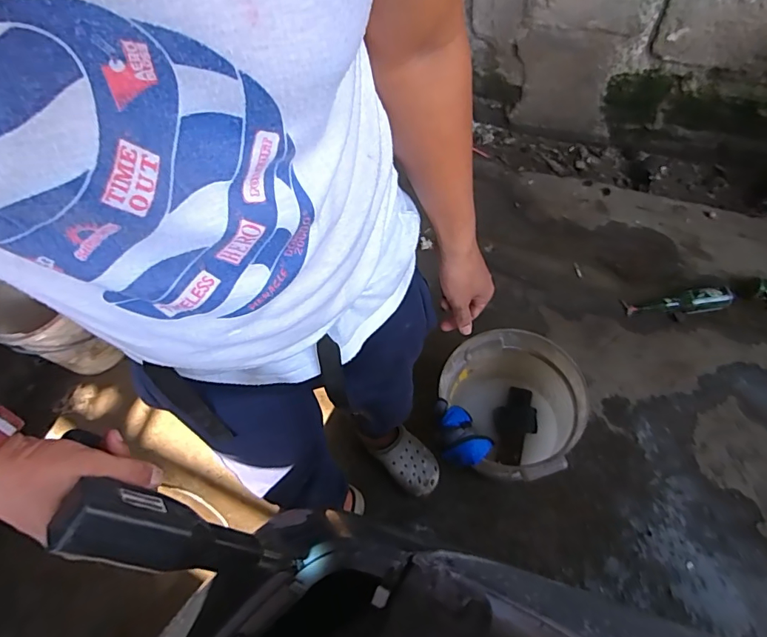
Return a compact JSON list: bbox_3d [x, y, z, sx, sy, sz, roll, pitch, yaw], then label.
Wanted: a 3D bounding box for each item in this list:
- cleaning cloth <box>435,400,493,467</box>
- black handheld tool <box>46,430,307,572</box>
[{"bbox_3d":[0.168,0.239,0.973,0.111,0.067,0.145,-8,67,-1],"label":"cleaning cloth"},{"bbox_3d":[-0.156,0.191,0.386,0.035,0.224,0.048,4,62,44],"label":"black handheld tool"}]

